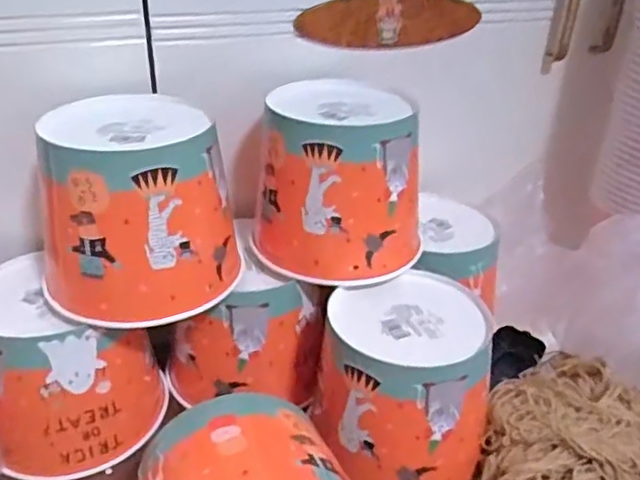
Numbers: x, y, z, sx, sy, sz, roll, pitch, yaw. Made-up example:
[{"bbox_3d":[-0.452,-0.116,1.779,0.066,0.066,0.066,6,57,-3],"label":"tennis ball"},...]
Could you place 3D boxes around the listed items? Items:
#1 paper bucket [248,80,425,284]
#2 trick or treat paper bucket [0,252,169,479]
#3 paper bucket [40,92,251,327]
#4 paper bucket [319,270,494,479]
[{"bbox_3d":[0.017,-0.054,0.553,0.149,0.137,0.127,0,30,-5],"label":"paper bucket"},{"bbox_3d":[-0.218,0.107,0.531,0.149,0.132,0.138,3,30,1],"label":"trick or treat paper bucket"},{"bbox_3d":[-0.145,-0.030,0.499,0.148,0.132,0.144,-5,31,-13],"label":"paper bucket"},{"bbox_3d":[0.069,0.119,0.513,0.123,0.130,0.134,2,30,-1],"label":"paper bucket"}]

